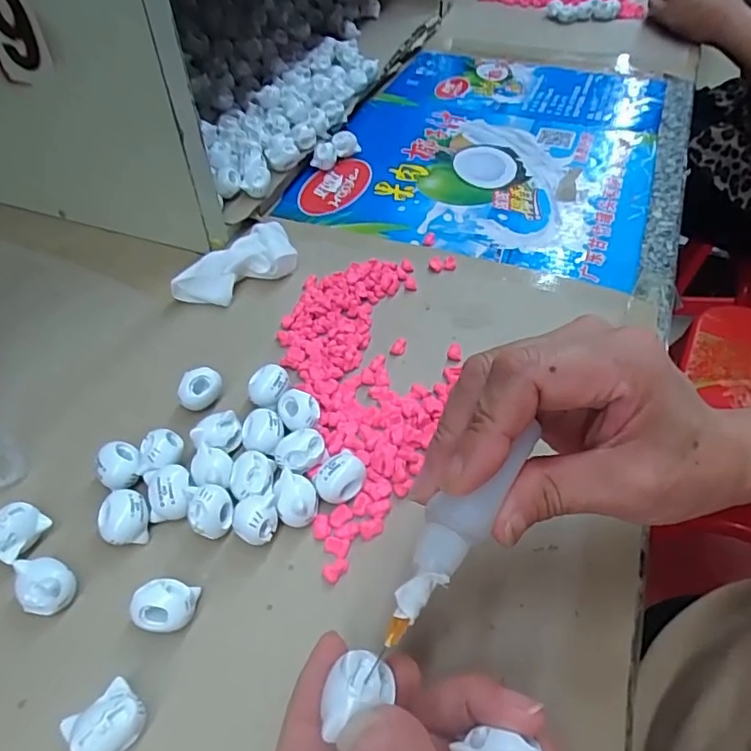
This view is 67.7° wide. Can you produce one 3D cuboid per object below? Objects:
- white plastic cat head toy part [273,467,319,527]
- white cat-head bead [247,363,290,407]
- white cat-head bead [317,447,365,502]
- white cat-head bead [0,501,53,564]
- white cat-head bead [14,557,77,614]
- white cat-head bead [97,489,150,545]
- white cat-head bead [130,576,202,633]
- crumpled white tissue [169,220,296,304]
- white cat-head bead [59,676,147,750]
[{"bbox_3d":[-0.039,0.061,0.272,0.020,0.019,0.025,-9,49,-8],"label":"white plastic cat head toy part"},{"bbox_3d":[-0.061,0.007,0.320,0.022,0.014,0.023,2,48,2],"label":"white cat-head bead"},{"bbox_3d":[-0.017,0.051,0.278,0.023,0.018,0.018,-27,54,-22],"label":"white cat-head bead"},{"bbox_3d":[-0.170,0.074,0.265,0.019,0.019,0.025,20,51,17],"label":"white cat-head bead"},{"bbox_3d":[-0.145,0.093,0.247,0.025,0.020,0.021,26,53,21],"label":"white cat-head bead"},{"bbox_3d":[-0.120,0.068,0.269,0.025,0.014,0.025,3,59,-5],"label":"white cat-head bead"},{"bbox_3d":[-0.090,0.099,0.240,0.025,0.020,0.019,0,48,0],"label":"white cat-head bead"},{"bbox_3d":[-0.094,-0.075,0.395,0.045,0.025,0.089,34,56,26],"label":"crumpled white tissue"},{"bbox_3d":[-0.101,0.133,0.212,0.022,0.018,0.025,35,57,27],"label":"white cat-head bead"}]

